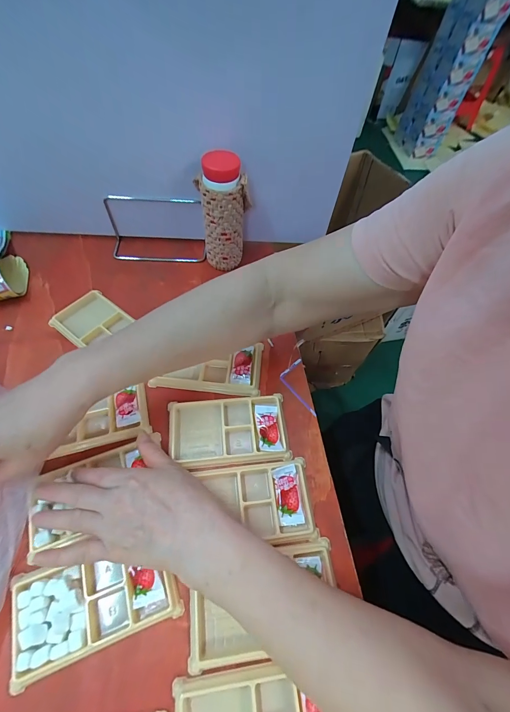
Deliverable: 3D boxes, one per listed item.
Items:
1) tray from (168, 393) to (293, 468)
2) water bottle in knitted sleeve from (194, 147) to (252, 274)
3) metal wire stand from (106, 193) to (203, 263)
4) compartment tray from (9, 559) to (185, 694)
[{"bbox_3d":[-0.031,0.084,0.359,0.135,0.013,0.080,-3,59,-6],"label":"tray"},{"bbox_3d":[-0.045,-0.198,0.441,0.061,0.155,0.051,-33,67,-21],"label":"water bottle in knitted sleeve"},{"bbox_3d":[-0.153,-0.195,0.475,0.151,0.075,0.056,0,59,-5],"label":"metal wire stand"},{"bbox_3d":[-0.139,0.213,0.271,0.131,0.017,0.073,-15,61,-13],"label":"compartment tray"}]

